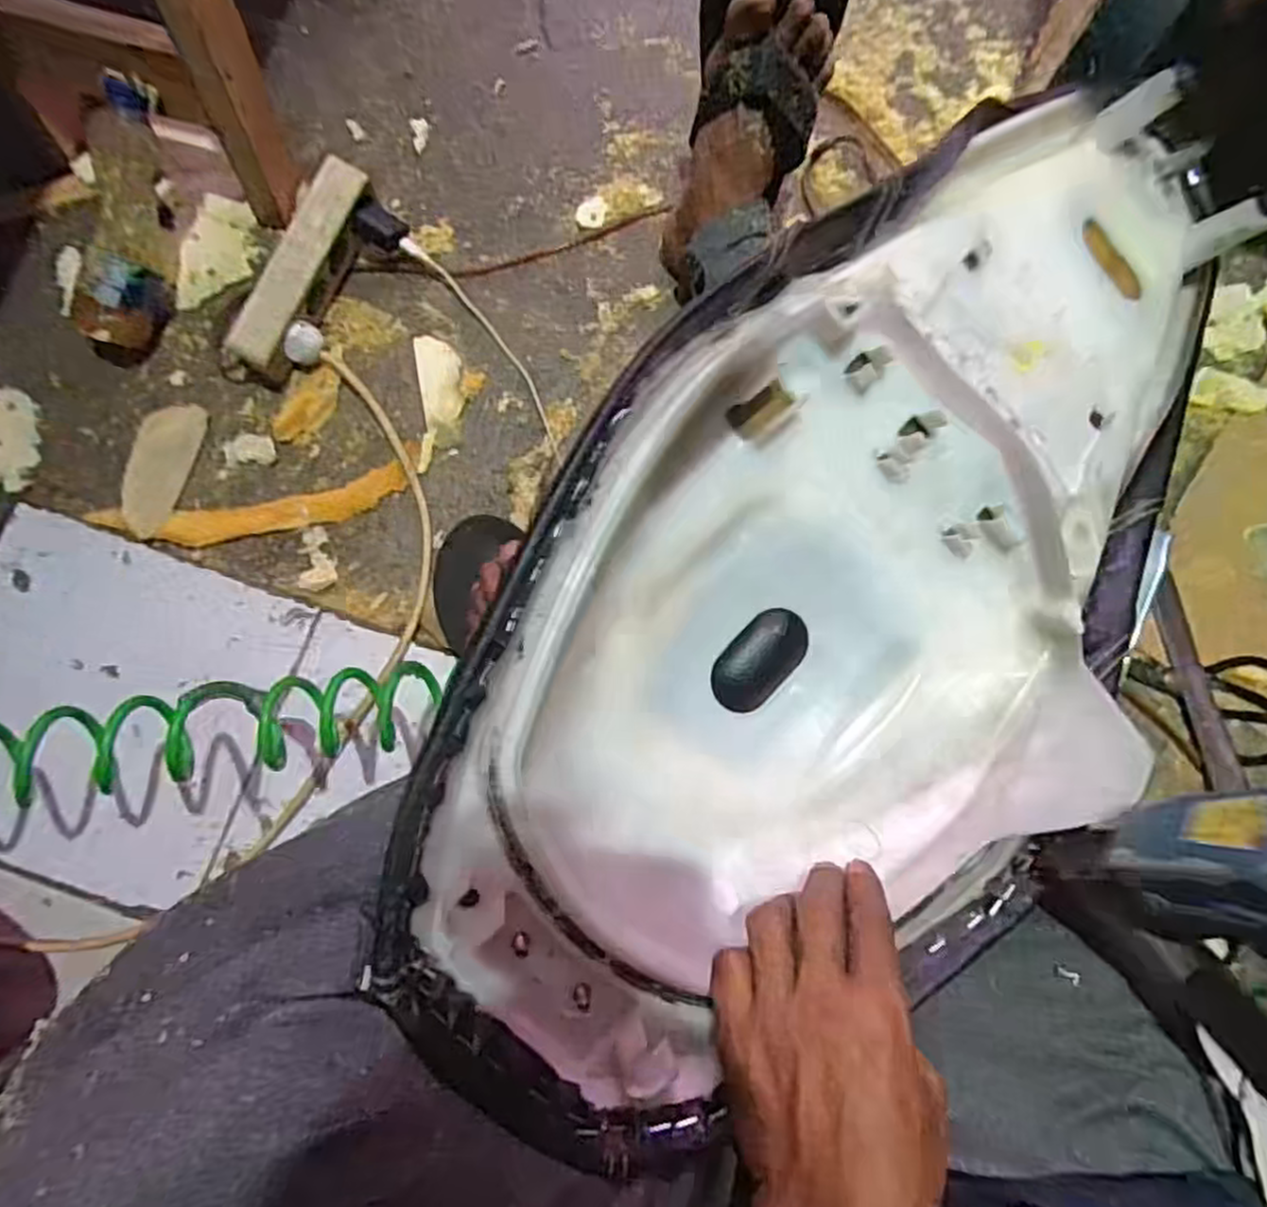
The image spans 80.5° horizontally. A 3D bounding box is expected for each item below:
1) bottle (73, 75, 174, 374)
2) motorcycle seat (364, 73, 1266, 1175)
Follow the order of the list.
[{"bbox_3d":[-0.448,-0.321,0.652,0.070,0.073,0.216,14,107,1],"label":"bottle"},{"bbox_3d":[0.160,-0.048,0.413,0.292,0.127,0.677,41,73,5],"label":"motorcycle seat"}]

